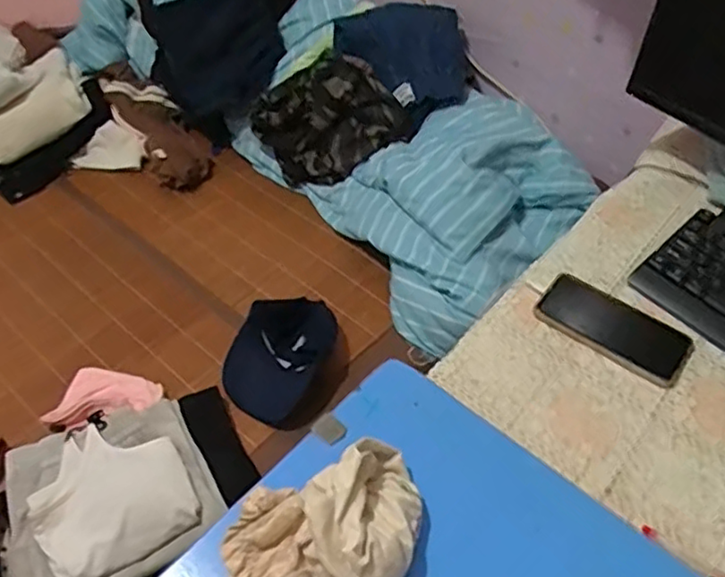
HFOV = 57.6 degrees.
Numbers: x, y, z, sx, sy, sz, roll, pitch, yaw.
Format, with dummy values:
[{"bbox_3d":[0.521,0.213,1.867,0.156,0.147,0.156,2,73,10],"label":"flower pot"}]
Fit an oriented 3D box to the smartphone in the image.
[{"bbox_3d":[0.284,0.042,0.747,0.164,0.009,0.082,30,55,23],"label":"smartphone"}]

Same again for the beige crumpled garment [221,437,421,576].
[{"bbox_3d":[-0.027,0.194,0.532,0.162,0.071,0.112,-14,51,-14],"label":"beige crumpled garment"}]

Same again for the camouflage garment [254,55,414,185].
[{"bbox_3d":[-0.072,-0.345,1.352,0.290,0.232,0.066,-27,8,18],"label":"camouflage garment"}]

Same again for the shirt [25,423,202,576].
[{"bbox_3d":[-0.328,0.266,0.860,0.186,0.028,0.187,-23,53,-20],"label":"shirt"}]

